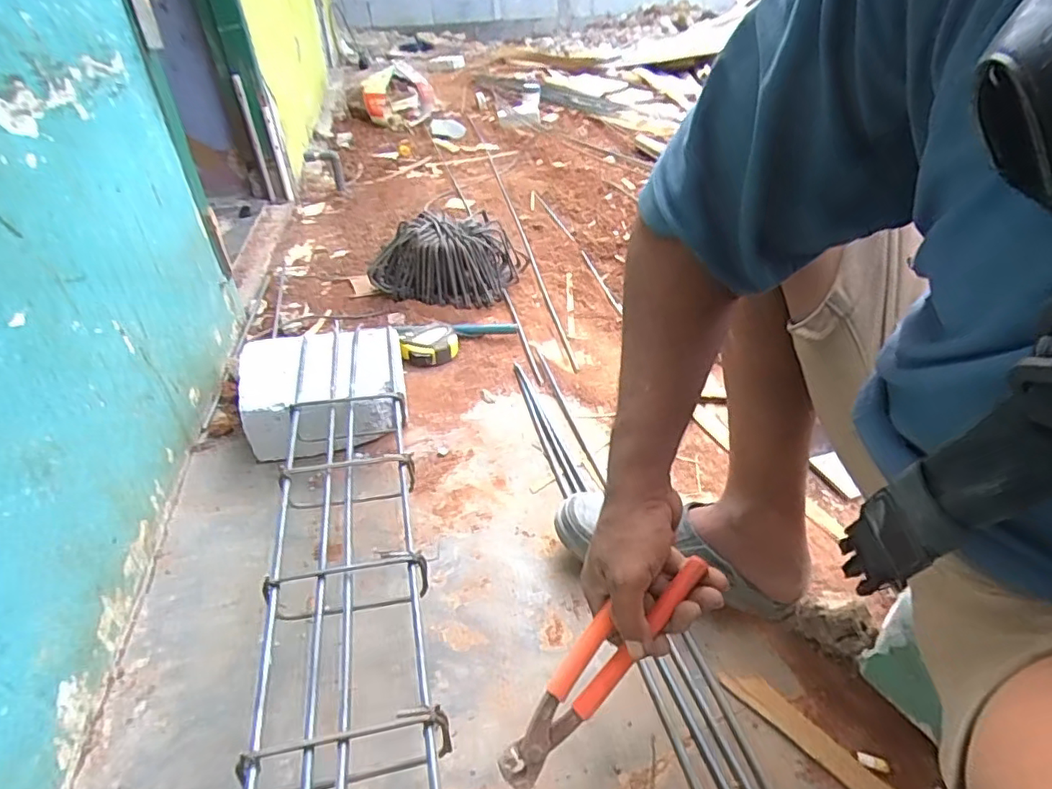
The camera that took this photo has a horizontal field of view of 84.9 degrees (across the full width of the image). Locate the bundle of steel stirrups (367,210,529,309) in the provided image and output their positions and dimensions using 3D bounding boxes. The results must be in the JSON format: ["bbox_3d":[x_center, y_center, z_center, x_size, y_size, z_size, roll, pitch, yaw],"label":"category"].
[{"bbox_3d":[-0.163,-0.290,1.247,0.332,0.167,0.140,-8,35,-10],"label":"bundle of steel stirrups"}]

